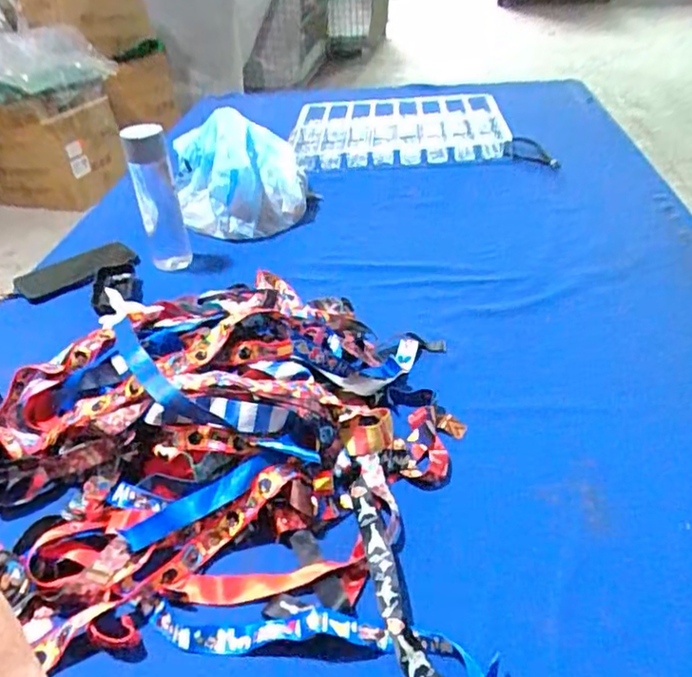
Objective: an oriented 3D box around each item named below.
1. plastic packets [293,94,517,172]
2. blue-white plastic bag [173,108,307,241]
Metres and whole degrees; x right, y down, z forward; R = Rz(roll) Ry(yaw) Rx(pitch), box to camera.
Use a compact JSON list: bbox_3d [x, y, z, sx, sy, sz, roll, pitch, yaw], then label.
[{"bbox_3d":[0.112,-0.451,1.328,0.445,0.067,0.382,-3,33,5],"label":"plastic packets"},{"bbox_3d":[-0.193,-0.288,1.064,0.216,0.137,0.305,-13,37,-10],"label":"blue-white plastic bag"}]

